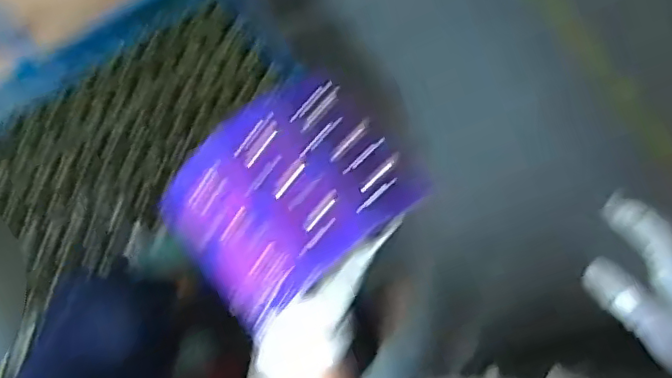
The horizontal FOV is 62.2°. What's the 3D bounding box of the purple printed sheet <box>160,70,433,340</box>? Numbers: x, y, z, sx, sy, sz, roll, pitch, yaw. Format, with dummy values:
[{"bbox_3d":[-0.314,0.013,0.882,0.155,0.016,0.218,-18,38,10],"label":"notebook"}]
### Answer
[{"bbox_3d":[-0.039,-0.003,0.420,0.168,0.034,0.140,-37,78,-9],"label":"purple printed sheet"}]

